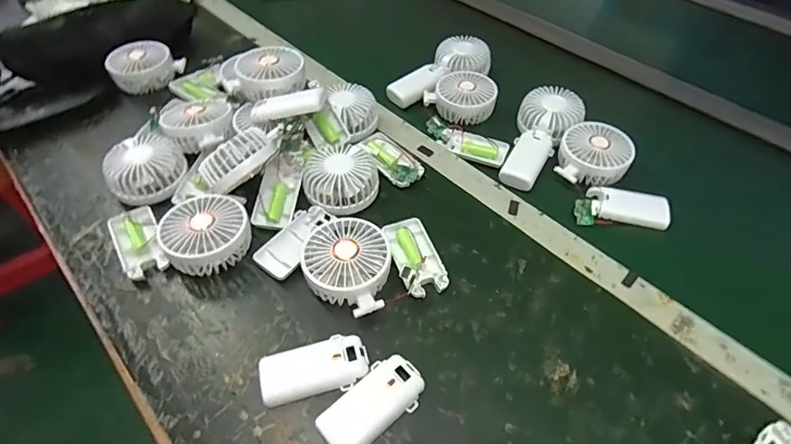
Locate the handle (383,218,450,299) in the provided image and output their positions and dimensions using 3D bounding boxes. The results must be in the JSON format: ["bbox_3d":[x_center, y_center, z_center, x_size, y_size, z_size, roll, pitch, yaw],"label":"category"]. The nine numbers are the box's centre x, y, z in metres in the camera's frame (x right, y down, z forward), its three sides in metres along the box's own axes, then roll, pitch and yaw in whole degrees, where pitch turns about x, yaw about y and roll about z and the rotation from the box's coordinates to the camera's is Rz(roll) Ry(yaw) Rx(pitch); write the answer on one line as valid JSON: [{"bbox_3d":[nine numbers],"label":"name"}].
[{"bbox_3d":[0.022,0.037,0.476,0.045,0.018,0.093,-11,51,-11],"label":"handle"}]

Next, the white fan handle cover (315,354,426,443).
[{"bbox_3d":[-0.019,0.152,0.379,0.091,0.014,0.046,-35,58,-27],"label":"white fan handle cover"}]

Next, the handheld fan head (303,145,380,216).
[{"bbox_3d":[-0.062,-0.050,0.524,0.080,0.038,0.080,1,49,-1],"label":"handheld fan head"}]

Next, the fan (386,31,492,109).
[{"bbox_3d":[0.065,-0.237,0.710,0.179,0.038,0.075,-36,58,-15],"label":"fan"}]

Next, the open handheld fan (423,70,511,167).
[{"bbox_3d":[0.097,-0.155,0.642,0.099,0.045,0.172,-4,50,-4],"label":"open handheld fan"}]

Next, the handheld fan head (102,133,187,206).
[{"bbox_3d":[-0.295,-0.066,0.533,0.084,0.035,0.081,-26,55,-21],"label":"handheld fan head"}]

